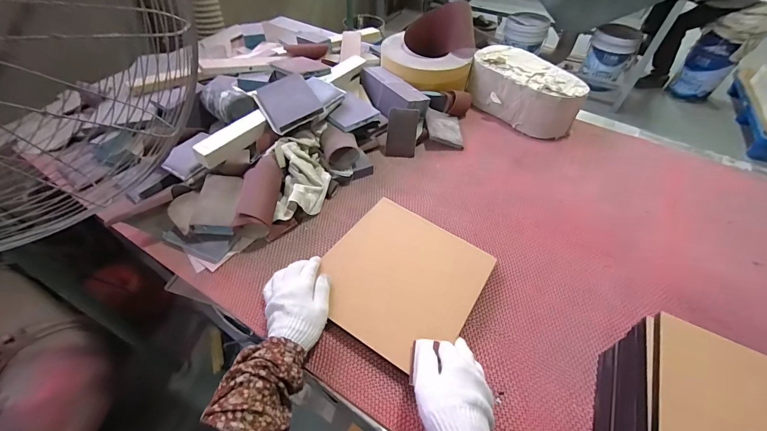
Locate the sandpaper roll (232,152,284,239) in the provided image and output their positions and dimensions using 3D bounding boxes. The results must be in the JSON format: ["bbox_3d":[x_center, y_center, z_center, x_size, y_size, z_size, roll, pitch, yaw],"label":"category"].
[{"bbox_3d":[-0.229,-0.040,0.617,0.064,0.070,0.161,10,75,4],"label":"sandpaper roll"}]

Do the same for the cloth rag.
[{"bbox_3d":[-0.167,-0.083,0.655,0.112,0.078,0.177,-10,53,-12],"label":"cloth rag"}]

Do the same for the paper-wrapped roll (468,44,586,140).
[{"bbox_3d":[0.357,-0.319,0.843,0.151,0.115,0.285,-32,60,-25],"label":"paper-wrapped roll"}]

